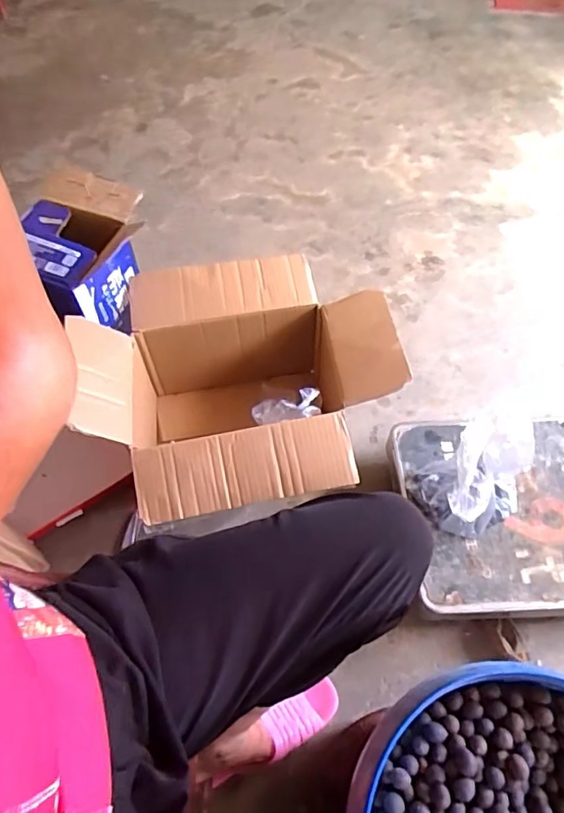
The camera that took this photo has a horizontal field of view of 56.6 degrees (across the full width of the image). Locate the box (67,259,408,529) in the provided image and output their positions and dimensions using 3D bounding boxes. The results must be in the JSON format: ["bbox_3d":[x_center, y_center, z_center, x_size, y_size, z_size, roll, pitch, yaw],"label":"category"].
[{"bbox_3d":[-0.066,-0.026,0.918,0.499,0.256,0.447,-10,58,-4],"label":"box"}]

